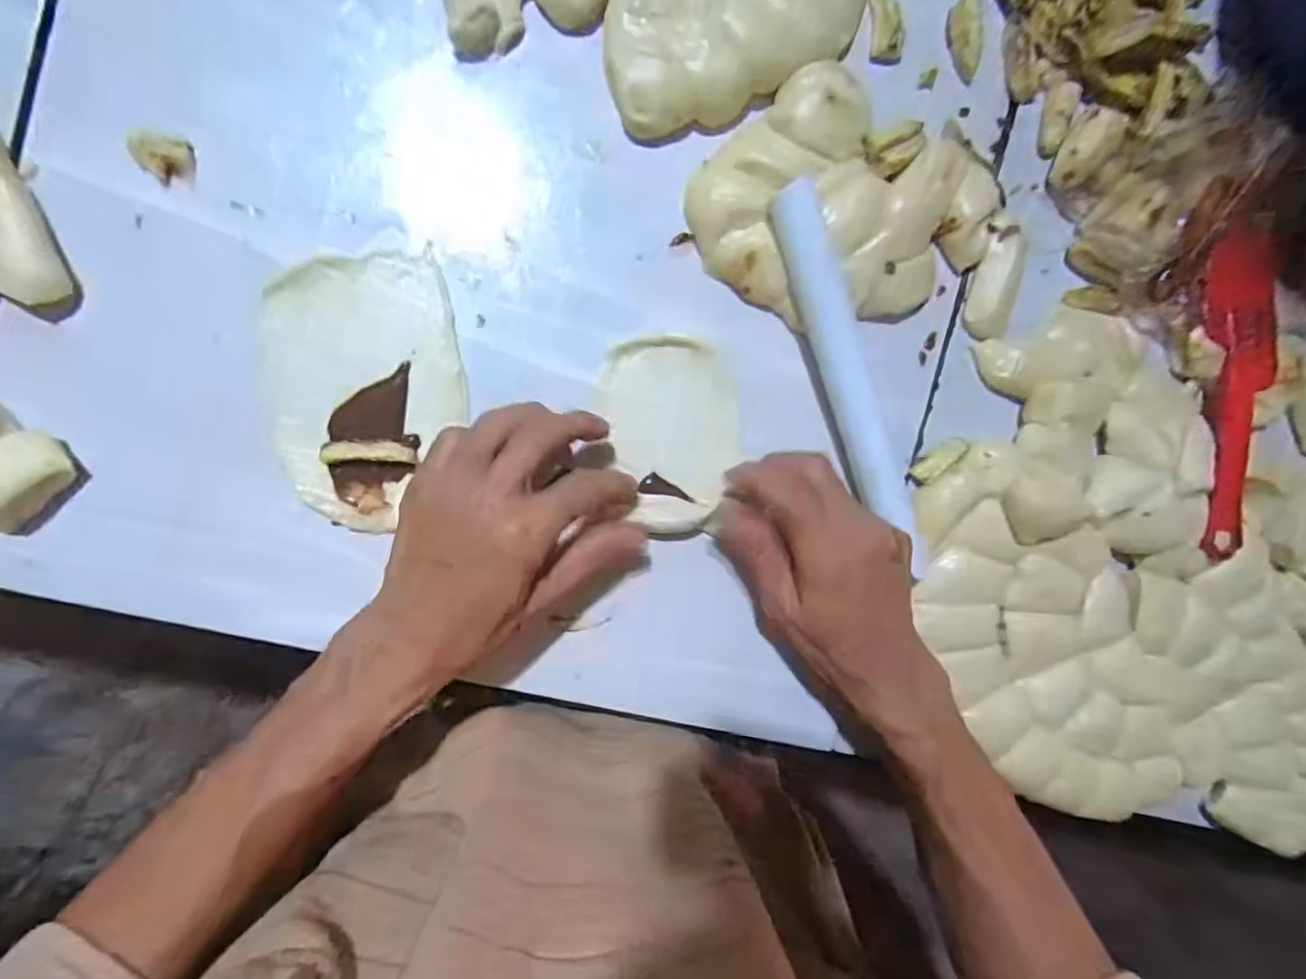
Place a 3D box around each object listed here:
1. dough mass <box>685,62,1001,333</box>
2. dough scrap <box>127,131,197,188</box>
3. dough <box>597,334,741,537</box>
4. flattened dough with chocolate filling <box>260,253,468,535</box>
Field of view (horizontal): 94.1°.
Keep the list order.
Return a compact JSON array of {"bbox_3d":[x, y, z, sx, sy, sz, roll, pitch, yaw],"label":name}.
[{"bbox_3d":[0.109,-0.155,0.343,0.160,0.025,0.130,27,91,-8],"label":"dough mass"},{"bbox_3d":[-0.242,-0.163,0.300,0.026,0.012,0.020,-4,95,-6],"label":"dough scrap"},{"bbox_3d":[0.013,-0.031,0.346,0.076,0.018,0.109,-7,95,-6],"label":"dough"},{"bbox_3d":[-0.155,-0.051,0.325,0.102,0.011,0.139,-4,95,-6],"label":"flattened dough with chocolate filling"}]

